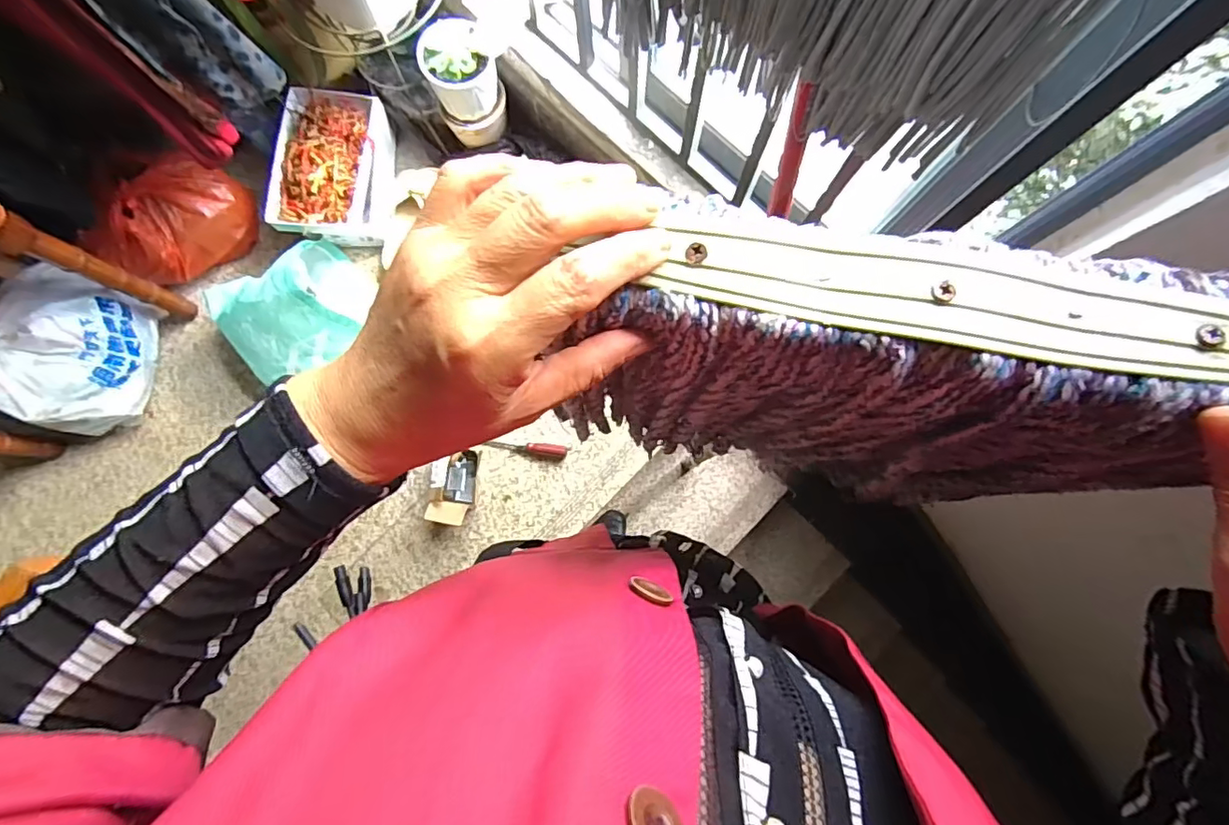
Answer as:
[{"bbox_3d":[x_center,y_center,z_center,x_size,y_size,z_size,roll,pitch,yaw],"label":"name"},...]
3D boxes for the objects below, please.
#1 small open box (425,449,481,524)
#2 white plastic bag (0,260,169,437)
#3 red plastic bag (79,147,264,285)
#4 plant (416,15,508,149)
[{"bbox_3d":[-0.311,0.142,1.089,0.077,0.073,0.141,11,85,4],"label":"small open box"},{"bbox_3d":[-1.021,-0.109,1.059,0.194,0.207,0.289,6,85,3],"label":"white plastic bag"},{"bbox_3d":[-0.840,-0.363,1.085,0.143,0.172,0.256,39,87,6],"label":"red plastic bag"},{"bbox_3d":[-0.280,-0.625,1.053,0.127,0.196,0.121,0,84,3],"label":"plant"}]

